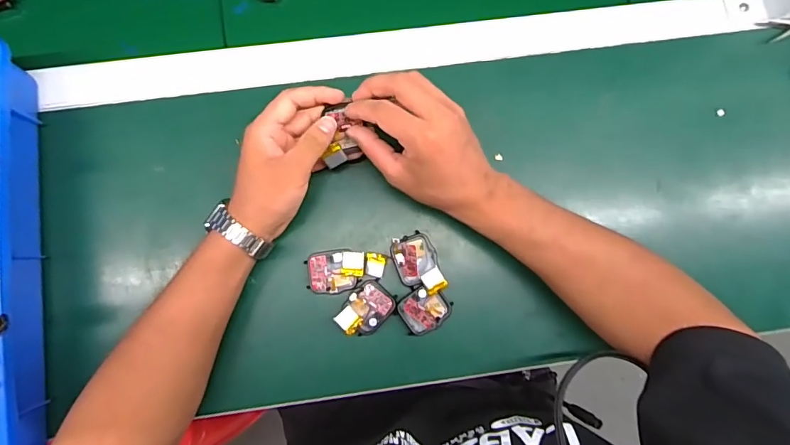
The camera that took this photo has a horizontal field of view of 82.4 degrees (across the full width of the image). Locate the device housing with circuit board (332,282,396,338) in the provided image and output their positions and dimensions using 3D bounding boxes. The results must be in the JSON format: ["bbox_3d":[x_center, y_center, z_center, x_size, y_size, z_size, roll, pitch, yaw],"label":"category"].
[{"bbox_3d":[-0.026,0.079,0.408,0.051,0.015,0.040,-41,86,-5],"label":"device housing with circuit board"}]

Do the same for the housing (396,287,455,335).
[{"bbox_3d":[0.027,0.080,0.418,0.045,0.014,0.036,-34,85,-4],"label":"housing"}]

